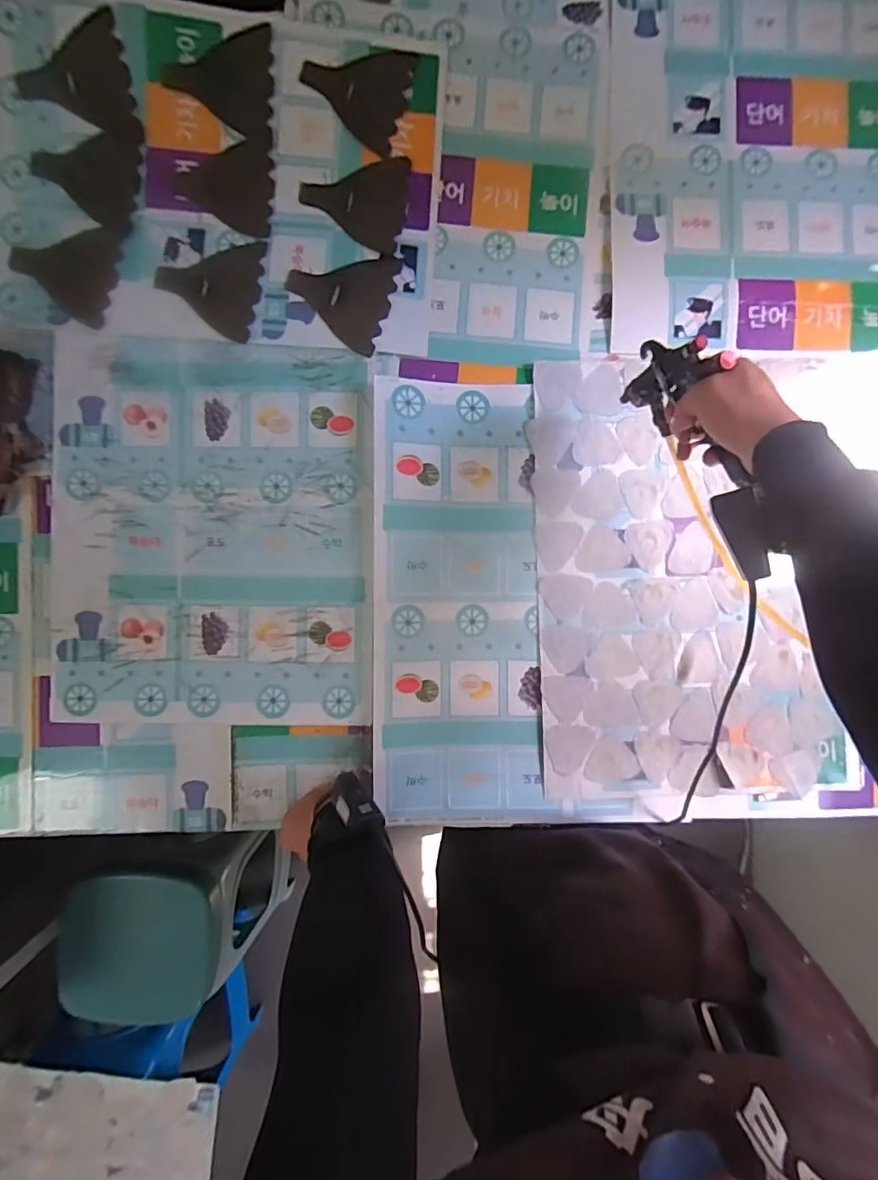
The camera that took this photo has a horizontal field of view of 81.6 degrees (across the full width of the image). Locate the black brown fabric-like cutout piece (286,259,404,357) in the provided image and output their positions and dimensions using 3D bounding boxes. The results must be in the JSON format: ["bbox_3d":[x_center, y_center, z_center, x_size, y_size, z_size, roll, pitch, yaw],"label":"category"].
[{"bbox_3d":[-0.116,-0.352,0.600,0.122,0.005,0.116,20,86,0],"label":"black brown fabric-like cutout piece"}]

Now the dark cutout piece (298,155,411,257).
[{"bbox_3d":[-0.100,-0.463,0.603,0.123,0.005,0.112,9,87,0],"label":"dark cutout piece"}]

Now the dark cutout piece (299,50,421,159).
[{"bbox_3d":[-0.099,-0.589,0.596,0.121,0.005,0.119,18,91,-2],"label":"dark cutout piece"}]

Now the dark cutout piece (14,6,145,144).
[{"bbox_3d":[-0.412,-0.572,0.576,0.123,0.016,0.119,-10,91,-1],"label":"dark cutout piece"}]

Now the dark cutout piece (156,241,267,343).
[{"bbox_3d":[-0.269,-0.358,0.598,0.120,0.006,0.114,6,86,-3],"label":"dark cutout piece"}]

